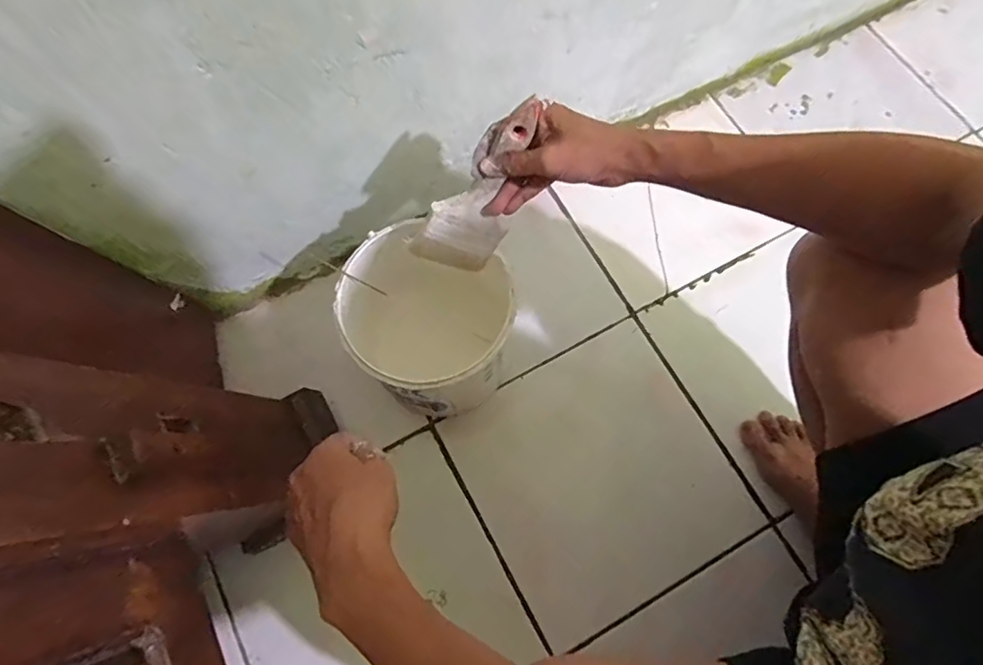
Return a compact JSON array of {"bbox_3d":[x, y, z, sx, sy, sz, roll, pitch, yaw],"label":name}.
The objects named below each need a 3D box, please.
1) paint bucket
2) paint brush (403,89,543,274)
[{"bbox_3d":[-0.065,-0.011,0.628,0.178,0.184,0.186,-4,72,-2],"label":"paint bucket"},{"bbox_3d":[-0.002,-0.123,0.486,0.074,0.178,0.026,16,47,-25],"label":"paint brush"}]

